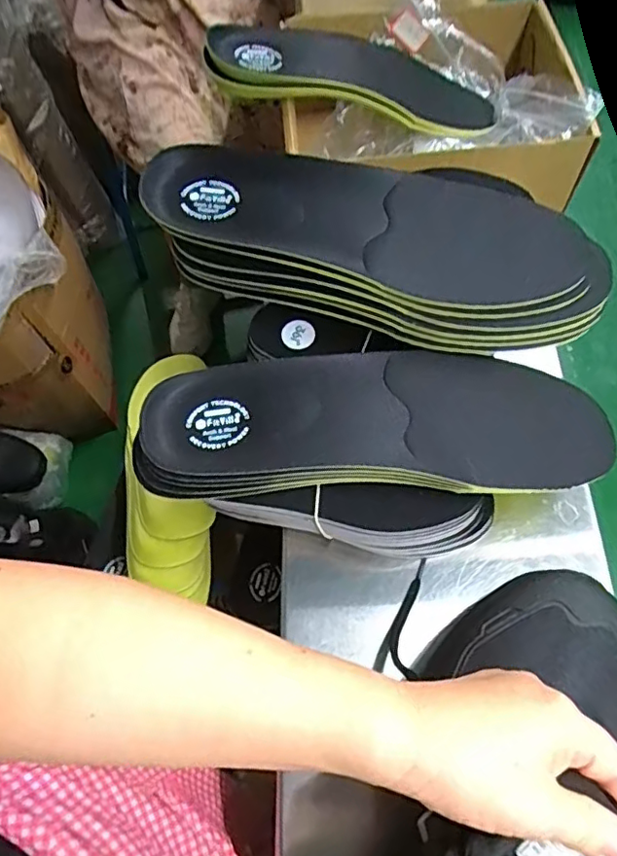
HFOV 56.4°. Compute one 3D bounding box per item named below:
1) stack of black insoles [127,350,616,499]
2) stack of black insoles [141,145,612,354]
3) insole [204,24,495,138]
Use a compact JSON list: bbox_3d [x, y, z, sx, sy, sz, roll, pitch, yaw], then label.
[{"bbox_3d":[0.045,-0.004,0.387,0.306,0.033,0.099,-4,63,-1],"label":"stack of black insoles"},{"bbox_3d":[0.052,-0.141,0.411,0.325,0.056,0.133,13,65,11],"label":"stack of black insoles"},{"bbox_3d":[0.049,-0.309,0.516,0.269,0.033,0.081,-3,61,-23],"label":"insole"}]

